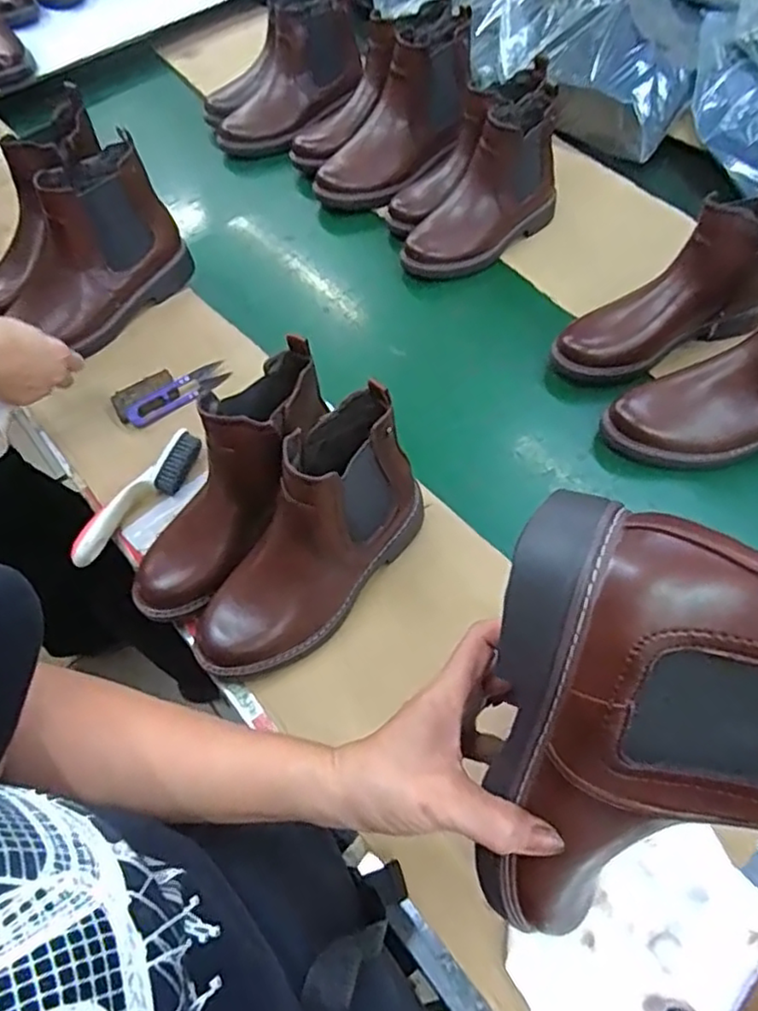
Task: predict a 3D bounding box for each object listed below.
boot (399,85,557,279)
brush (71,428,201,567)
[{"bbox_3d":[0.135,-0.399,0.827,0.221,0.158,0.086,-37,62,-21],"label":"boot"},{"bbox_3d":[-0.236,-0.008,0.634,0.028,0.042,0.162,33,62,21],"label":"brush"}]

